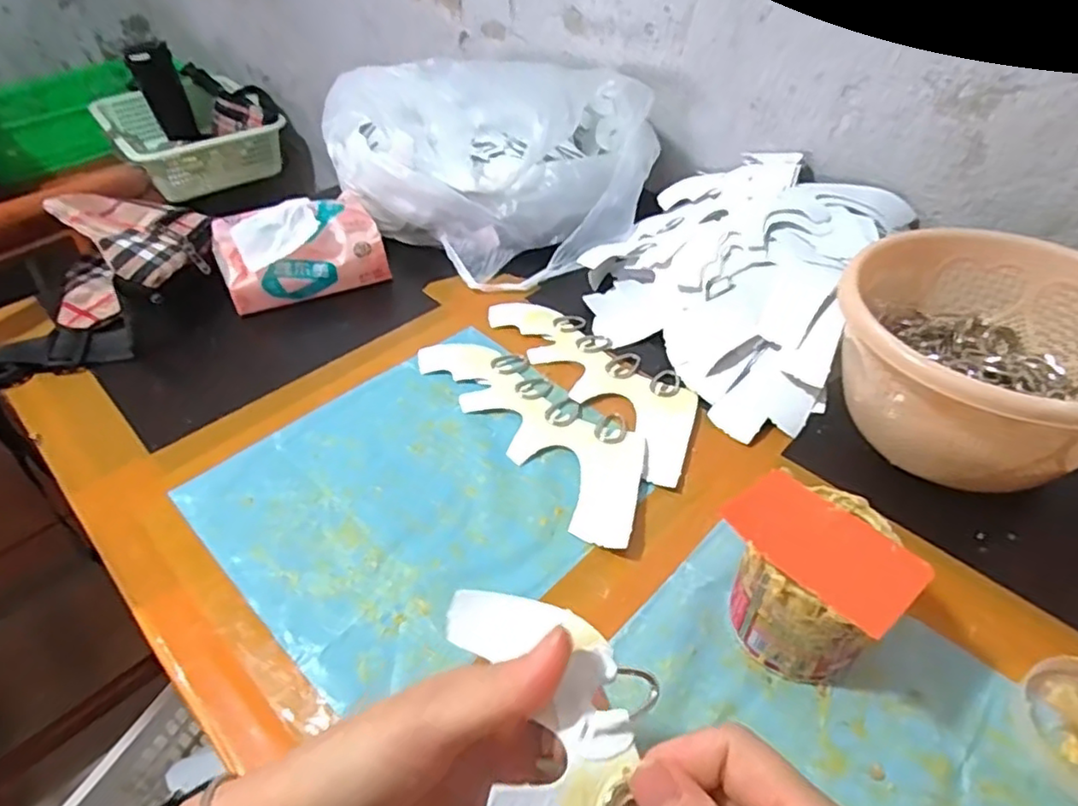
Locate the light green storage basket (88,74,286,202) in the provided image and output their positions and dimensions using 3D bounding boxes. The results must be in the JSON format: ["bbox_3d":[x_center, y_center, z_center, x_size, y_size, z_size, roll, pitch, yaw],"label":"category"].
[{"bbox_3d":[-0.691,-0.526,1.296,0.283,0.116,0.365,-27,50,-25],"label":"light green storage basket"}]

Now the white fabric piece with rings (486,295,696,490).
[{"bbox_3d":[0.049,-0.026,0.486,0.077,0.009,0.220,-24,49,-23],"label":"white fabric piece with rings"}]

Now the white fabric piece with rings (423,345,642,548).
[{"bbox_3d":[0.003,0.010,0.453,0.078,0.007,0.224,-26,48,-25],"label":"white fabric piece with rings"}]

